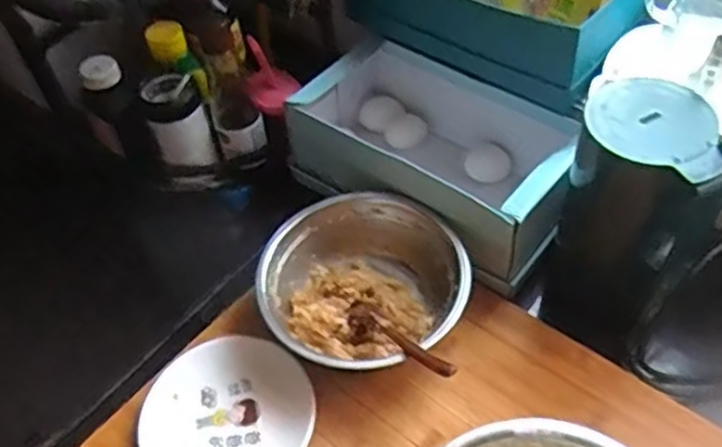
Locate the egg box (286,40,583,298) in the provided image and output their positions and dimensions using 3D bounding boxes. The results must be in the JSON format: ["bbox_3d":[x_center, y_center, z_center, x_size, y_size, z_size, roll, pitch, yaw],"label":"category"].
[{"bbox_3d":[0.086,-0.079,0.746,0.290,0.113,0.177,29,59,24],"label":"egg box"}]

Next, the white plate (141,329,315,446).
[{"bbox_3d":[-0.118,0.171,0.623,0.144,0.025,0.153,-2,52,3],"label":"white plate"}]

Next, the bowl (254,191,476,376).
[{"bbox_3d":[0.006,0.057,0.660,0.185,0.068,0.180,-2,52,3],"label":"bowl"}]

